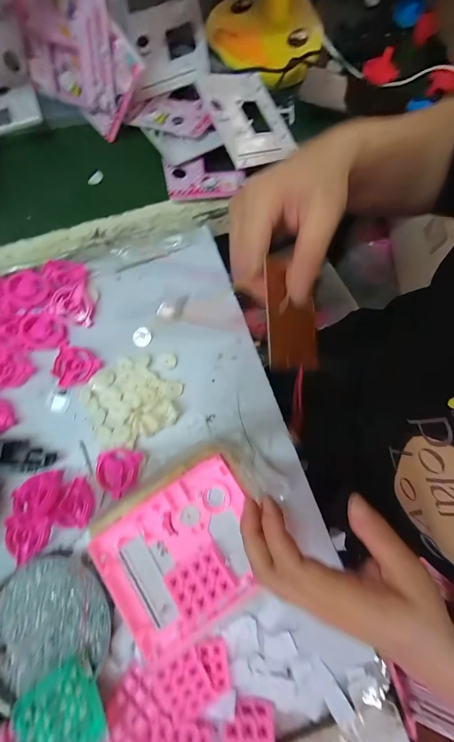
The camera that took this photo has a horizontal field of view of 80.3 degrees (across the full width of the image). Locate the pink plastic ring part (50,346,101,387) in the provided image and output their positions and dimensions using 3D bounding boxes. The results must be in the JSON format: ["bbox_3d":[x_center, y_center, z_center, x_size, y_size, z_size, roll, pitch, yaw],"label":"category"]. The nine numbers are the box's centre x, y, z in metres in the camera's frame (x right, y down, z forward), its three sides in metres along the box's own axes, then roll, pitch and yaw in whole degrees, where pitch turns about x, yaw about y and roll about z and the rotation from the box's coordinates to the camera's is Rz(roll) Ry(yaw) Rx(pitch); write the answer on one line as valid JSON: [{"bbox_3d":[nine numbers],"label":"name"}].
[{"bbox_3d":[-0.192,-0.004,0.343,0.050,0.017,0.052,12,79,2],"label":"pink plastic ring part"}]

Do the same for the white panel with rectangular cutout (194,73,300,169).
[{"bbox_3d":[0.033,-0.373,0.400,0.120,0.011,0.143,-24,89,-22],"label":"white panel with rectangular cutout"}]

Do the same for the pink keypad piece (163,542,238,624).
[{"bbox_3d":[-0.027,0.218,0.277,0.062,0.009,0.052,-34,81,-7],"label":"pink keypad piece"}]

